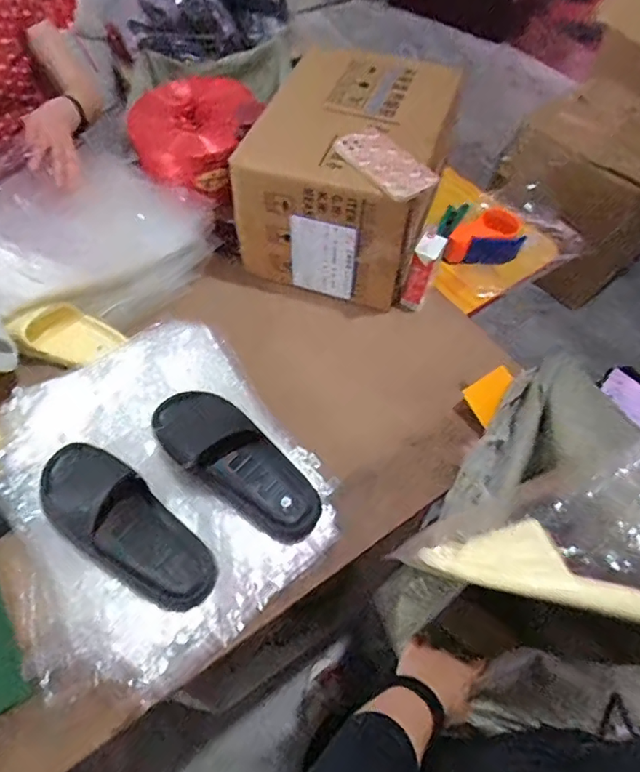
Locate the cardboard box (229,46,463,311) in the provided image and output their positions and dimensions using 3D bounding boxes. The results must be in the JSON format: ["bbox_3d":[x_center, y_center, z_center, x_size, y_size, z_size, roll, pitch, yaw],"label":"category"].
[{"bbox_3d":[0.049,-0.358,0.947,0.287,0.241,0.311,19,57,10],"label":"cardboard box"}]

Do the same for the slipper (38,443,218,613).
[{"bbox_3d":[-0.253,0.174,0.690,0.277,0.057,0.110,31,60,17],"label":"slipper"}]

